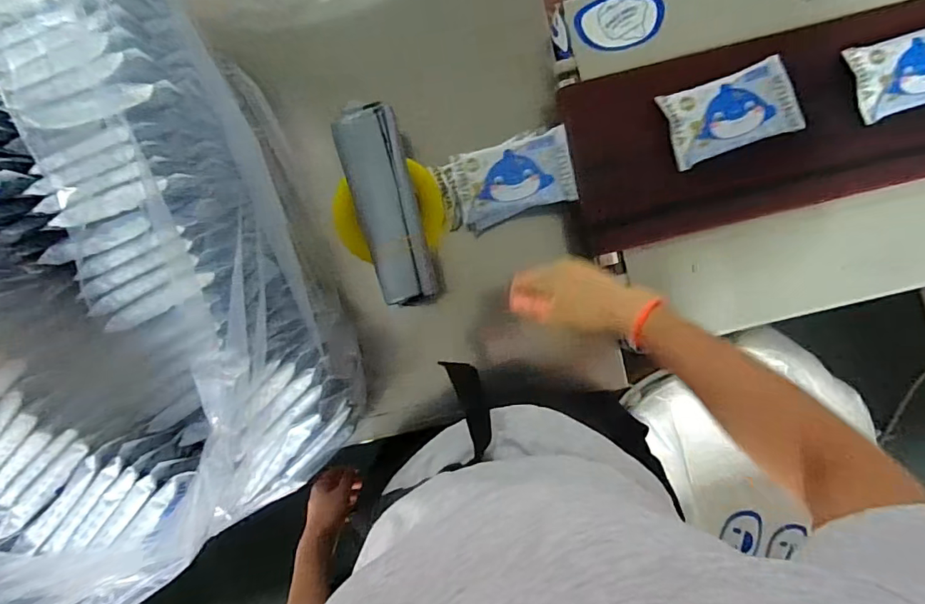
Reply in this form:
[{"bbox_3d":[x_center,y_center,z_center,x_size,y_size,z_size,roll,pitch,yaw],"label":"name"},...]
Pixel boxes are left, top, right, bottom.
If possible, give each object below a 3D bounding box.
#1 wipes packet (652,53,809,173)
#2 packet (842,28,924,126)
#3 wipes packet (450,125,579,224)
[{"bbox_3d":[0.302,-0.212,0.566,0.145,0.015,0.083,-19,92,2],"label":"wipes packet"},{"bbox_3d":[0.511,-0.262,0.565,0.139,0.014,0.084,-18,93,2],"label":"packet"},{"bbox_3d":[0.062,-0.152,0.613,0.134,0.034,0.087,-14,93,2],"label":"wipes packet"}]

